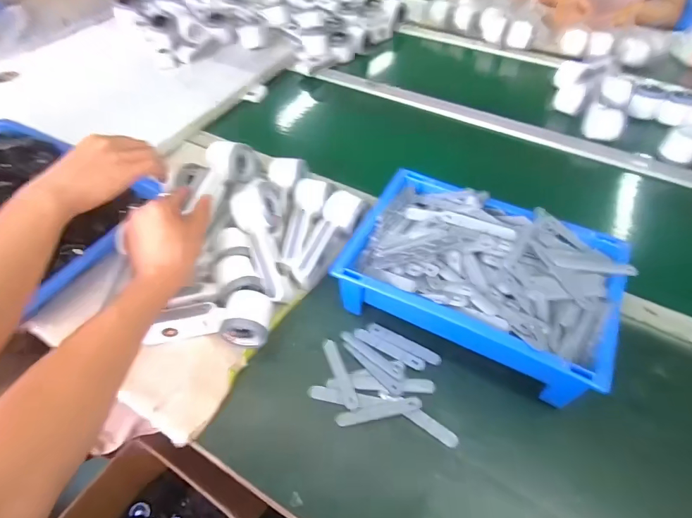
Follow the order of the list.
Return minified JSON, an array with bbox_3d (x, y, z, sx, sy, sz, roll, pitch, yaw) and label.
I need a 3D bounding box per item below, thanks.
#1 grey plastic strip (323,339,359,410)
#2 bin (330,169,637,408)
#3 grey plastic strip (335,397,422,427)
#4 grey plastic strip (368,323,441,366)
[{"bbox_3d":[-0.007,0.136,0.479,0.016,0.006,0.092,-16,53,-13],"label":"grey plastic strip"},{"bbox_3d":[0.165,0.026,0.511,0.304,0.105,0.215,24,54,17],"label":"bin"},{"bbox_3d":[0.038,0.173,0.452,0.097,0.004,0.016,-10,59,-6],"label":"grey plastic strip"},{"bbox_3d":[0.074,0.107,0.507,0.098,0.005,0.017,24,55,18],"label":"grey plastic strip"}]

